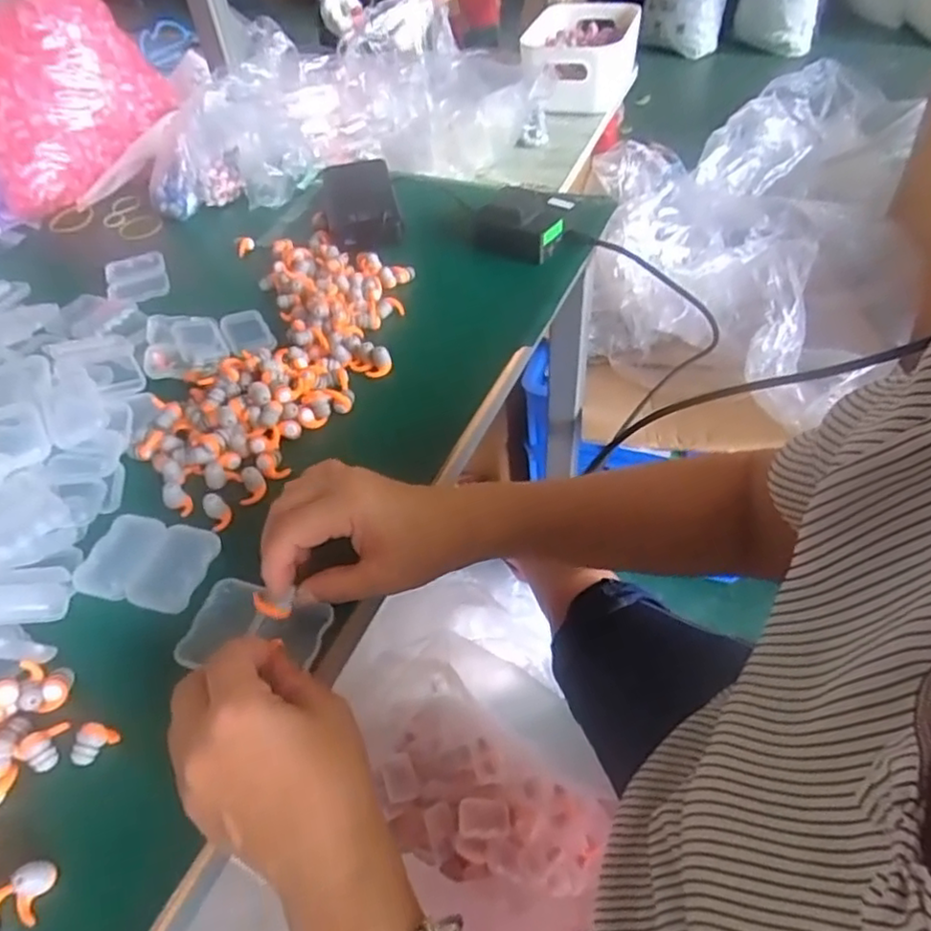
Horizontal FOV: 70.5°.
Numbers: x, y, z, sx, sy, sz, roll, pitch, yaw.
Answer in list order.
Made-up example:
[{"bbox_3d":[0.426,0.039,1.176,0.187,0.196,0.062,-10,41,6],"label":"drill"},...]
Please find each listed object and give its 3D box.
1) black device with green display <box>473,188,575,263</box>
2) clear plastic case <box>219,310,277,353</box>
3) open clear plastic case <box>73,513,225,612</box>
[{"bbox_3d":[0.057,-0.233,0.628,0.077,0.040,0.069,20,52,22],"label":"black device with green display"},{"bbox_3d":[-0.187,-0.115,0.562,0.037,0.008,0.056,-25,50,-17],"label":"clear plastic case"},{"bbox_3d":[-0.194,0.060,0.403,0.077,0.014,0.054,8,49,13],"label":"open clear plastic case"}]

